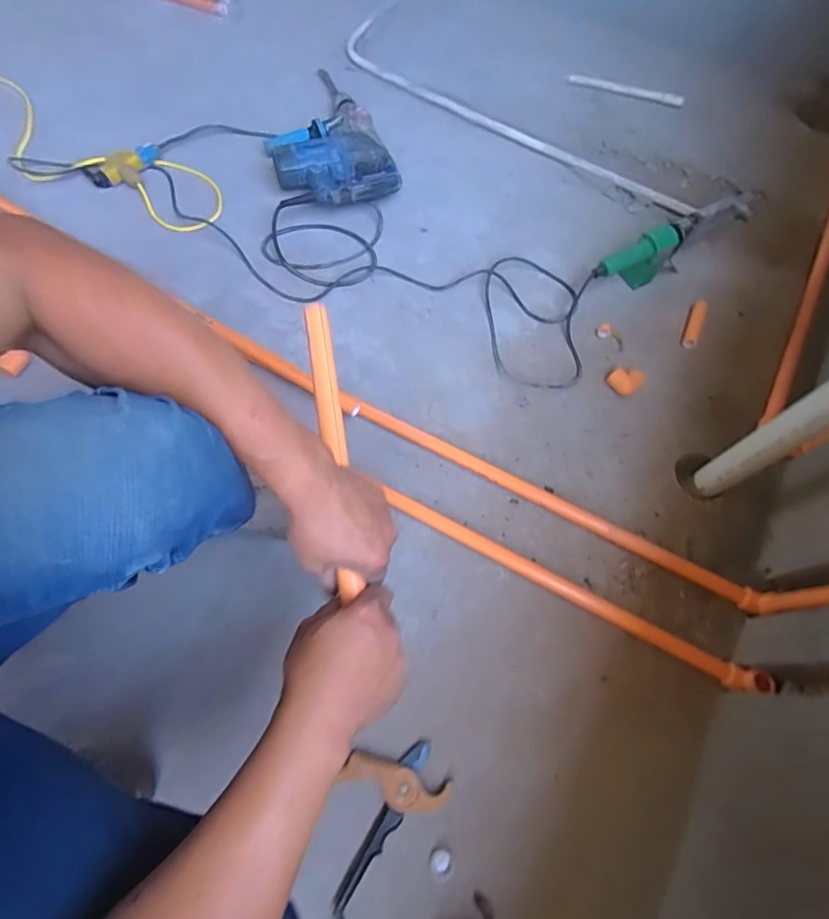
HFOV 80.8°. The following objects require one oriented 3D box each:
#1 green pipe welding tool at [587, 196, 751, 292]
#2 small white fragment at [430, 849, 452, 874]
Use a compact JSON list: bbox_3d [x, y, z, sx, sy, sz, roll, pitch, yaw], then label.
[{"bbox_3d":[0.505,-0.418,0.973,0.365,0.129,0.053,-24,70,-12],"label":"green pipe welding tool"},{"bbox_3d":[0.033,0.512,0.621,0.026,0.007,0.025,1,67,-2],"label":"small white fragment"}]

